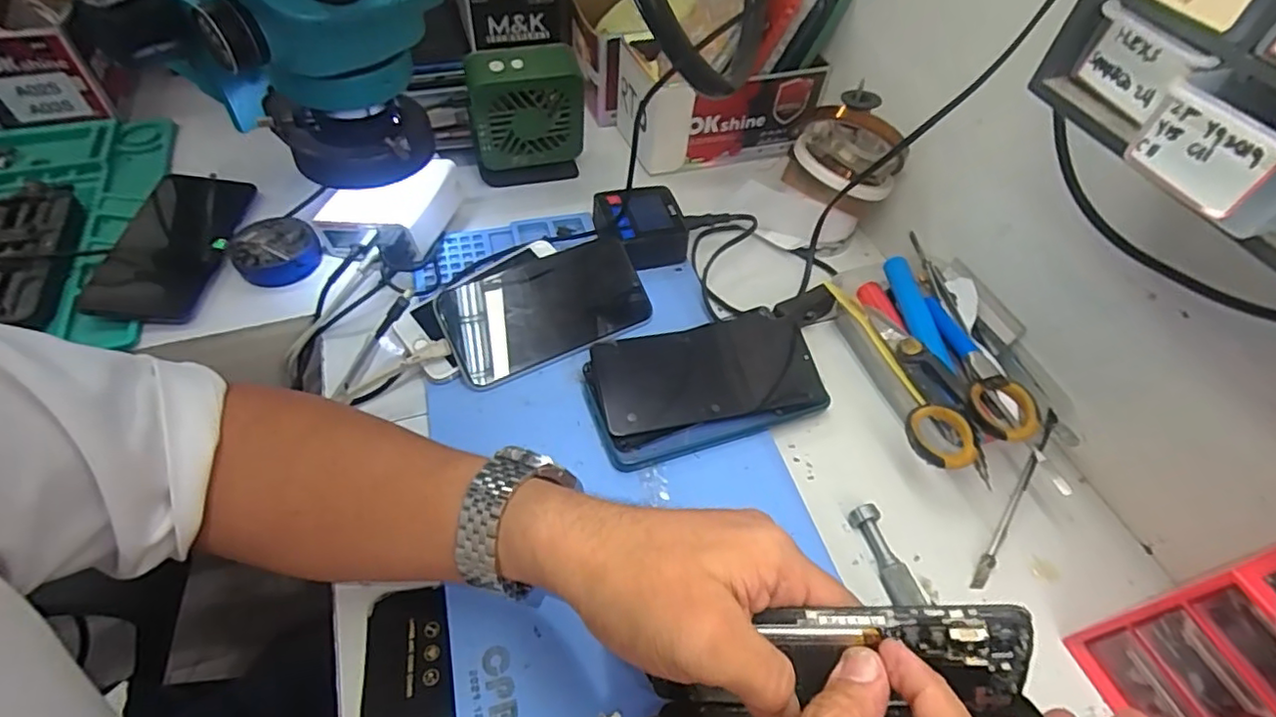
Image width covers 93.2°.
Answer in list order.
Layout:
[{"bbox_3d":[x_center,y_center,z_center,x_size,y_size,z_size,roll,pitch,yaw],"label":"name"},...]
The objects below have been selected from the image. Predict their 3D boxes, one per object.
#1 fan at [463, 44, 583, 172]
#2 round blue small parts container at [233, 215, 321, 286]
[{"bbox_3d":[-0.099,-0.211,0.541,0.100,0.122,0.039,-7,53,-11],"label":"fan"},{"bbox_3d":[-0.292,-0.088,0.489,0.061,0.018,0.061,2,52,-3],"label":"round blue small parts container"}]

